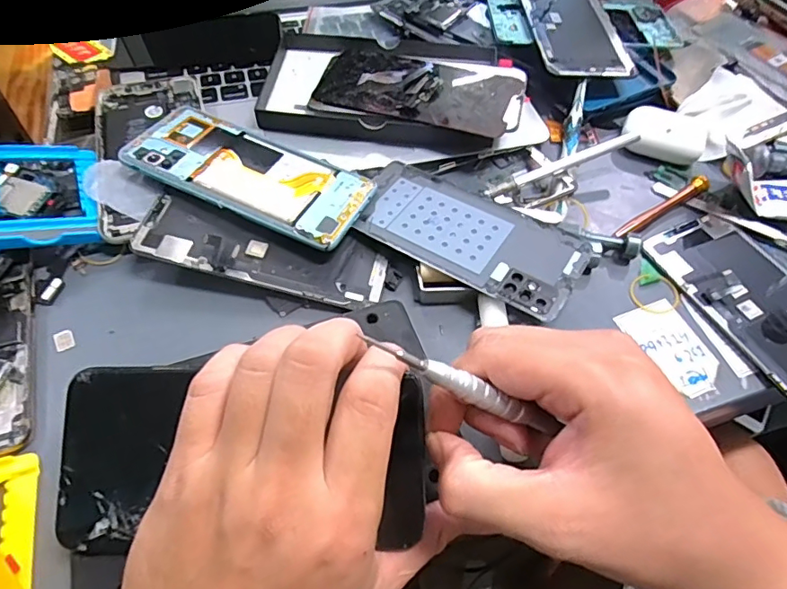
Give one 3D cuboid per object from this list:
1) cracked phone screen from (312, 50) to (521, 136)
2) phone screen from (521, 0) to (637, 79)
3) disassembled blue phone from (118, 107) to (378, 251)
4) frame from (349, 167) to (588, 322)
[{"bbox_3d":[0.021,-0.159,0.382,0.152,0.008,0.076,13,60,12],"label":"cracked phone screen"},{"bbox_3d":[0.154,-0.233,0.435,0.071,0.010,0.148,-1,57,-5],"label":"phone screen"},{"bbox_3d":[-0.093,-0.081,0.333,0.154,0.005,0.072,25,54,9],"label":"disassembled blue phone"},{"bbox_3d":[0.047,-0.040,0.322,0.144,0.004,0.073,27,58,19],"label":"frame"}]

